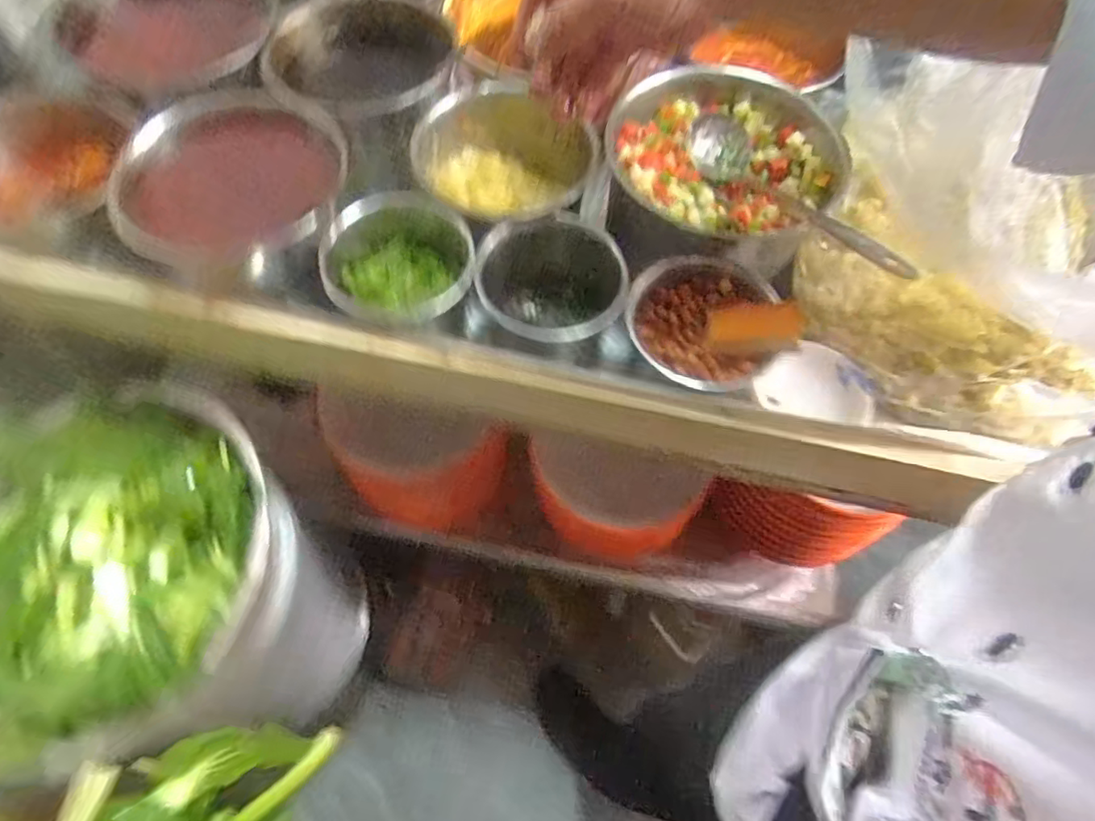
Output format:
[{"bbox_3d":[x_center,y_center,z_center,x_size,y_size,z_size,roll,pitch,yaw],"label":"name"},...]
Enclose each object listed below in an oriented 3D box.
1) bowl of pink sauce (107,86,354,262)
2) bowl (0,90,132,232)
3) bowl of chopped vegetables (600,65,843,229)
[{"bbox_3d":[-0.241,-0.177,0.484,0.158,0.054,0.169,1,61,-2],"label":"bowl of pink sauce"},{"bbox_3d":[-0.416,-0.199,0.495,0.126,0.053,0.140,-1,61,-4],"label":"bowl"},{"bbox_3d":[0.144,-0.207,0.514,0.192,0.056,0.177,12,61,4],"label":"bowl of chopped vegetables"}]

